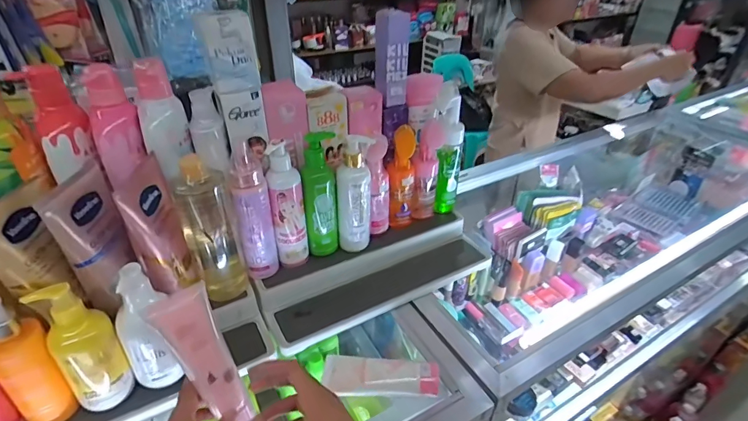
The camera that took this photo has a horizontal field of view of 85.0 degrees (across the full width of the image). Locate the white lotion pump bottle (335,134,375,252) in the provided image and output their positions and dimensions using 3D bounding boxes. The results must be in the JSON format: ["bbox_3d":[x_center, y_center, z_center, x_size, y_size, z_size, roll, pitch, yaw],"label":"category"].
[{"bbox_3d":[-0.029,-0.023,0.600,0.048,0.176,0.037,5,35,6],"label":"white lotion pump bottle"}]

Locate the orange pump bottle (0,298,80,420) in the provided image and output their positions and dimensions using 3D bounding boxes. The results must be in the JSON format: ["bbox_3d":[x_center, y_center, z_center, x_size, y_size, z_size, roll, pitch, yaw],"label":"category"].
[{"bbox_3d":[-0.354,0.154,0.413,0.056,0.148,0.051,24,41,30],"label":"orange pump bottle"}]

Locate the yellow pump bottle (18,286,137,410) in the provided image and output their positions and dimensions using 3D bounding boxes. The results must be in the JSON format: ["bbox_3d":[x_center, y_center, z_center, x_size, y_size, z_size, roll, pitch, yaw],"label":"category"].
[{"bbox_3d":[-0.303,0.145,0.432,0.054,0.149,0.042,-27,43,-34],"label":"yellow pump bottle"}]

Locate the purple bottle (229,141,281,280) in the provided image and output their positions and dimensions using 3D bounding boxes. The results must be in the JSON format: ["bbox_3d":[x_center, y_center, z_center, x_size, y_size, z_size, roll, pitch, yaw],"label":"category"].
[{"bbox_3d":[-0.158,0.006,0.543,0.046,0.193,0.035,-10,36,-14],"label":"purple bottle"}]

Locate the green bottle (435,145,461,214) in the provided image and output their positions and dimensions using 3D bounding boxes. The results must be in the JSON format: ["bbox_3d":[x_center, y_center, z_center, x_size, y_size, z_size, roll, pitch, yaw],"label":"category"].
[{"bbox_3d":[0.124,-0.051,0.697,0.038,0.122,0.027,6,35,7],"label":"green bottle"}]

